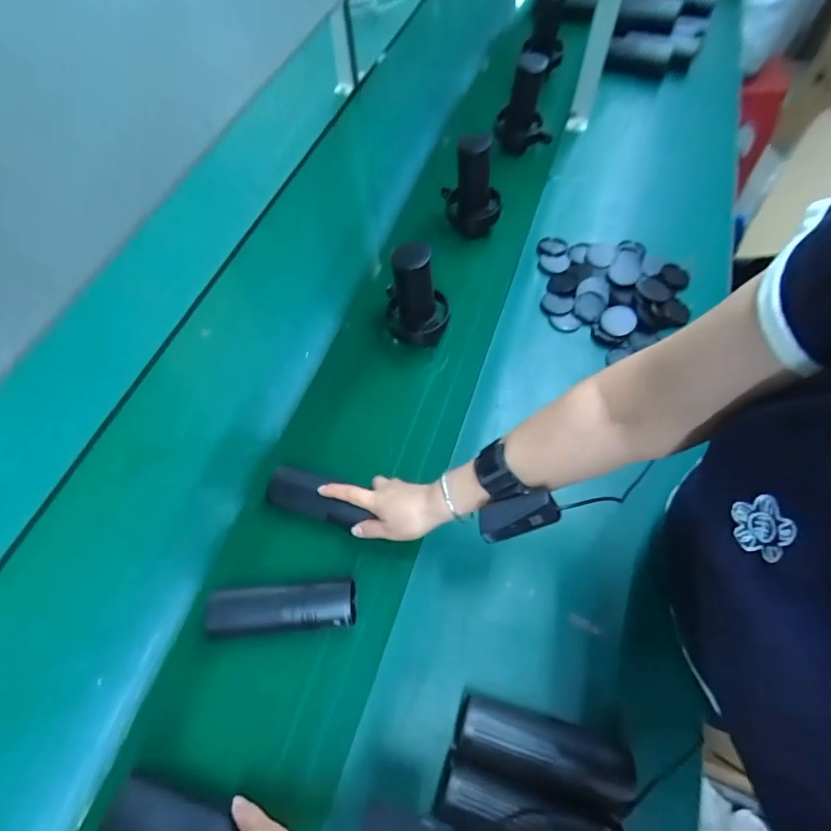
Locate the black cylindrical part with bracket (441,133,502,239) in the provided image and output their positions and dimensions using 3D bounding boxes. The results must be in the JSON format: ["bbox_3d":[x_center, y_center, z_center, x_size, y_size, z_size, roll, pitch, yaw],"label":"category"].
[{"bbox_3d":[0.099,-0.392,0.805,0.108,0.163,0.084,8,63,4],"label":"black cylindrical part with bracket"}]

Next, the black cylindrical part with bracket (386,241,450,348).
[{"bbox_3d":[0.001,-0.180,0.668,0.095,0.129,0.094,0,63,0],"label":"black cylindrical part with bracket"}]

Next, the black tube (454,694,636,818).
[{"bbox_3d":[0.126,0.335,0.467,0.163,0.053,0.060,17,64,9],"label":"black tube"}]

